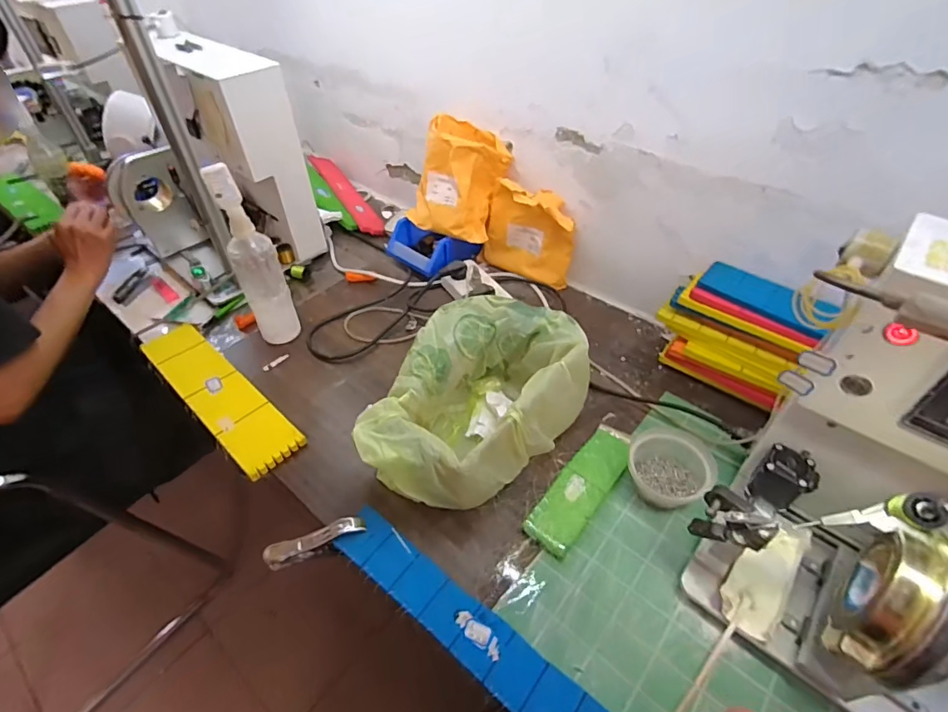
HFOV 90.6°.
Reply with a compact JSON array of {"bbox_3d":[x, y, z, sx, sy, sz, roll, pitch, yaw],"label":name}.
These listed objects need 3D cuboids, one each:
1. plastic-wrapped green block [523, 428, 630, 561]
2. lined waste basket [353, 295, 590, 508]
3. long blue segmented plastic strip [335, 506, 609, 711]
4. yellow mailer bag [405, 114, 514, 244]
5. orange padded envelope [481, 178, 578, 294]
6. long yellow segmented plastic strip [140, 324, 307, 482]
[{"bbox_3d":[0.133,0.159,0.576,0.059,0.018,0.178,31,53,27],"label":"plastic-wrapped green block"},{"bbox_3d":[0.003,0.057,0.601,0.205,0.120,0.300,27,51,24],"label":"lined waste basket"},{"bbox_3d":[-0.009,0.273,0.474,0.331,0.006,0.055,30,52,26],"label":"long blue segmented plastic strip"},{"bbox_3d":[-0.026,-0.311,0.835,0.164,0.152,0.122,33,54,28],"label":"yellow mailer bag"},{"bbox_3d":[0.093,-0.210,0.823,0.165,0.159,0.041,26,45,20],"label":"orange padded envelope"},{"bbox_3d":[-0.371,0.051,0.682,0.323,0.020,0.080,33,54,28],"label":"long yellow segmented plastic strip"}]

